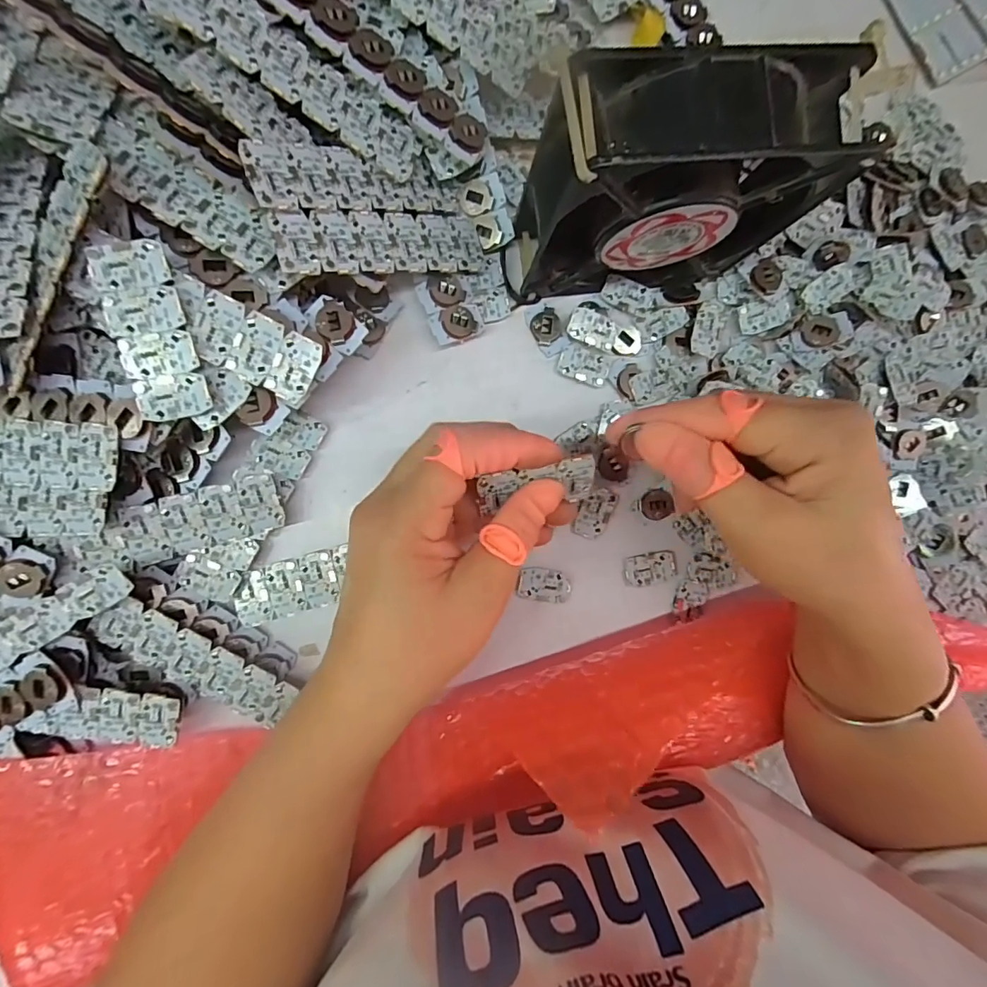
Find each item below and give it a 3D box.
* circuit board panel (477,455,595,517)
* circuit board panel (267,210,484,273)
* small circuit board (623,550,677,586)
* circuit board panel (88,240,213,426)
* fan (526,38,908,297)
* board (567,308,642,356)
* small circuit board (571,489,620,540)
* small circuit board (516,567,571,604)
[{"bbox_3d":[0.021,-0.004,0.222,0.053,0.026,0.004,-11,47,-6],"label":"circuit board panel"},{"bbox_3d":[-0.052,-0.124,0.239,0.106,0.004,0.029,-18,91,-31],"label":"circuit board panel"},{"bbox_3d":[0.093,0.044,0.282,0.032,0.004,0.017,-11,90,-7],"label":"small circuit board"},{"bbox_3d":[-0.146,-0.068,0.207,0.028,0.005,0.071,-12,104,-7],"label":"circuit board panel"},{"bbox_3d":[0.075,-0.135,0.222,0.132,0.112,0.044,-9,93,-7],"label":"fan"},{"bbox_3d":[0.065,-0.093,0.277,0.044,0.004,0.019,16,87,-6],"label":"board"},{"bbox_3d":[0.059,0.011,0.280,0.019,0.004,0.031,25,86,-6],"label":"small circuit board"},{"bbox_3d":[0.030,0.053,0.276,0.030,0.004,0.019,10,88,-6],"label":"small circuit board"}]

